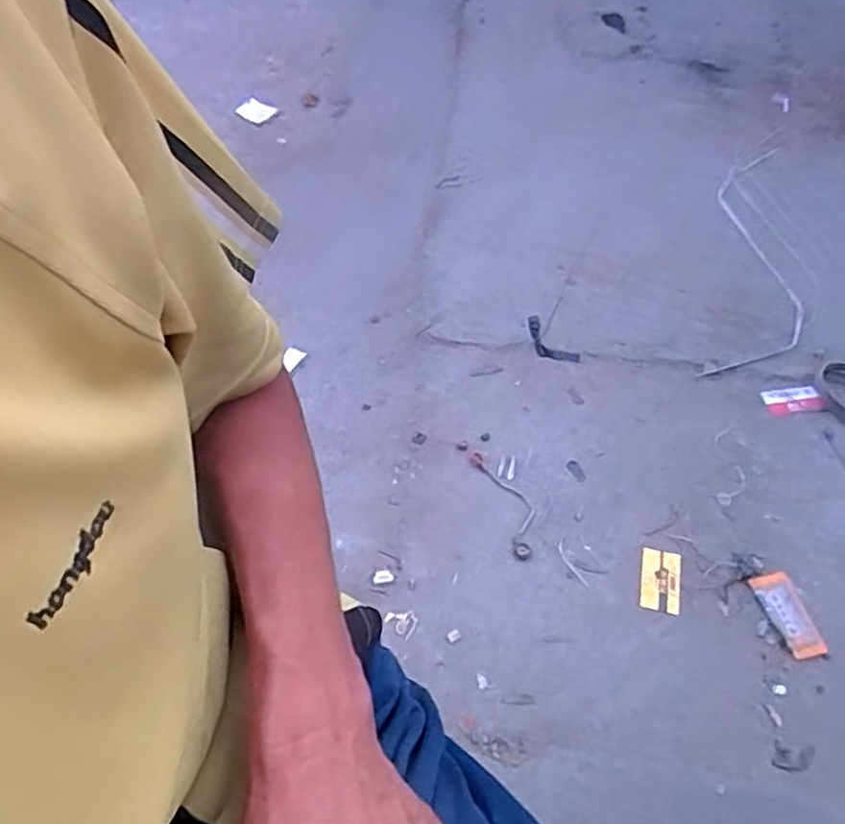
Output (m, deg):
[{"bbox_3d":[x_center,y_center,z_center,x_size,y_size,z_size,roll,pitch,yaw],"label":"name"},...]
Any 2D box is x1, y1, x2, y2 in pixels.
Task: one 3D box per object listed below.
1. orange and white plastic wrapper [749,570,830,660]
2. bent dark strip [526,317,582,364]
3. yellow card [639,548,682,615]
[{"bbox_3d":[0.470,0.259,0.891,0.052,0.008,0.110,-14,53,-10],"label":"orange and white plastic wrapper"},{"bbox_3d":[0.214,-0.116,1.189,0.050,0.004,0.115,-39,71,-12],"label":"bent dark strip"},{"bbox_3d":[0.319,0.226,0.931,0.053,0.005,0.085,13,58,4],"label":"yellow card"}]

